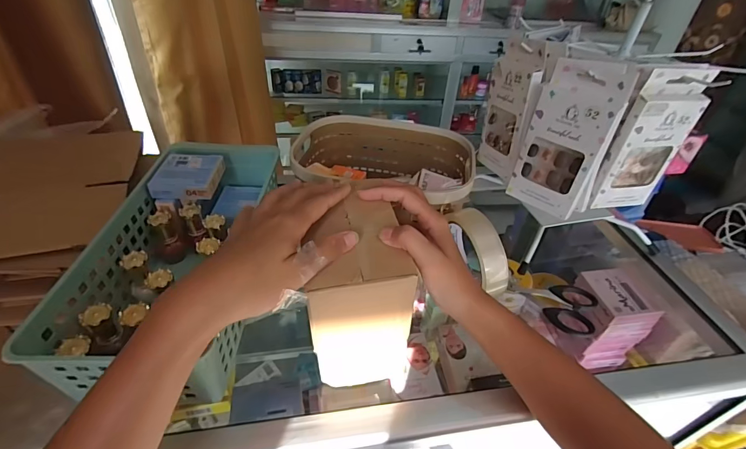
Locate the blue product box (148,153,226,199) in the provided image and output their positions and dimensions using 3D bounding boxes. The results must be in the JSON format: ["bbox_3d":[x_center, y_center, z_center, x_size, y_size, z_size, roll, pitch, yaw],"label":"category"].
[{"bbox_3d":[-0.212,-0.057,0.431,0.065,0.021,0.068,3,39,-2],"label":"blue product box"}]

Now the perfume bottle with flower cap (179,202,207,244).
[{"bbox_3d":[-0.206,-0.003,0.423,0.021,0.043,0.020,25,43,24],"label":"perfume bottle with flower cap"}]

